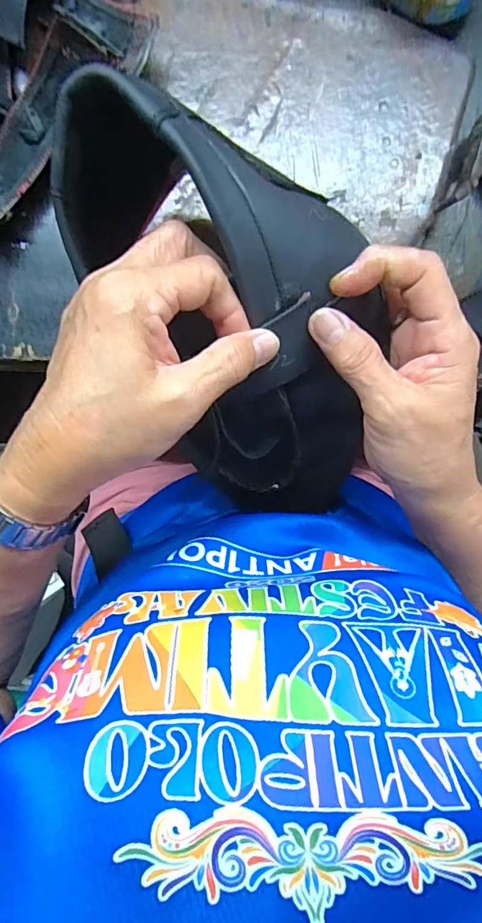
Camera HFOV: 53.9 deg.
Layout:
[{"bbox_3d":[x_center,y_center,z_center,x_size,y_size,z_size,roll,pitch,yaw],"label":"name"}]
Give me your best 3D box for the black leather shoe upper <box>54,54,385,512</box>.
[{"bbox_3d":[0.007,-0.070,0.270,0.126,0.084,0.262,-27,122,2],"label":"black leather shoe upper"}]

